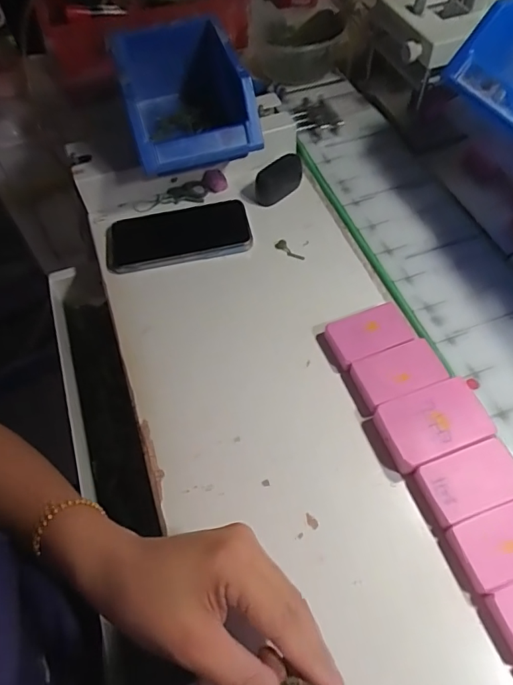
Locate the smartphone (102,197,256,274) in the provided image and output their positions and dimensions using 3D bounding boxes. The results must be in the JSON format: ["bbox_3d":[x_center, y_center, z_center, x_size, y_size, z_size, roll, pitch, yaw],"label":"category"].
[{"bbox_3d":[-0.087,-0.117,0.526,0.157,0.014,0.082,-11,58,-2],"label":"smartphone"}]

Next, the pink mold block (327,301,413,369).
[{"bbox_3d":[0.099,-0.007,0.432,0.069,0.014,0.048,-21,59,-8],"label":"pink mold block"}]

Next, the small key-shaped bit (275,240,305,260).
[{"bbox_3d":[0.035,-0.096,0.506,0.034,0.006,0.010,34,67,23],"label":"small key-shaped bit"}]

